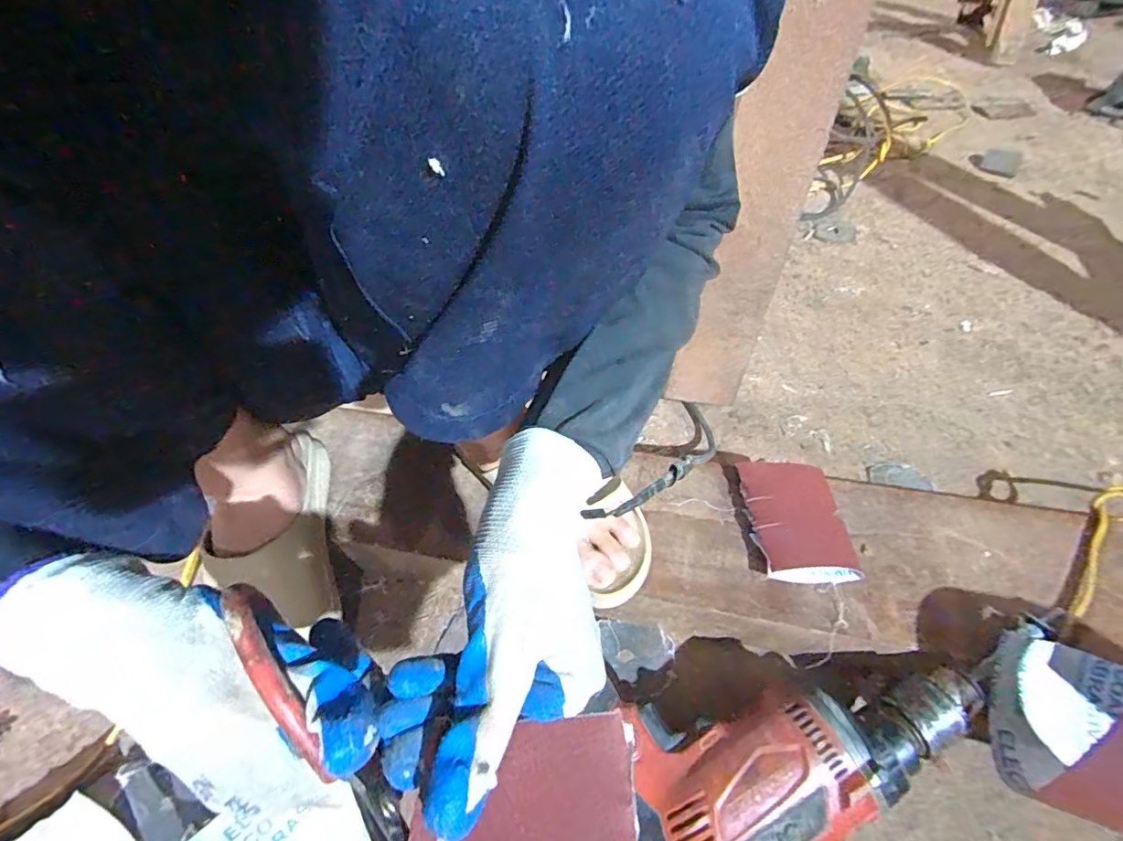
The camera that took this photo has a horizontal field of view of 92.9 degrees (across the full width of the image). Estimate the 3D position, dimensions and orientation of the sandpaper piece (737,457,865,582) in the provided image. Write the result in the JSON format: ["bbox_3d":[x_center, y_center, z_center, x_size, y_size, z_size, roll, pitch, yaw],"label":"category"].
[{"bbox_3d":[0.193,0.079,0.442,0.074,0.018,0.109,0,47,2],"label":"sandpaper piece"}]

